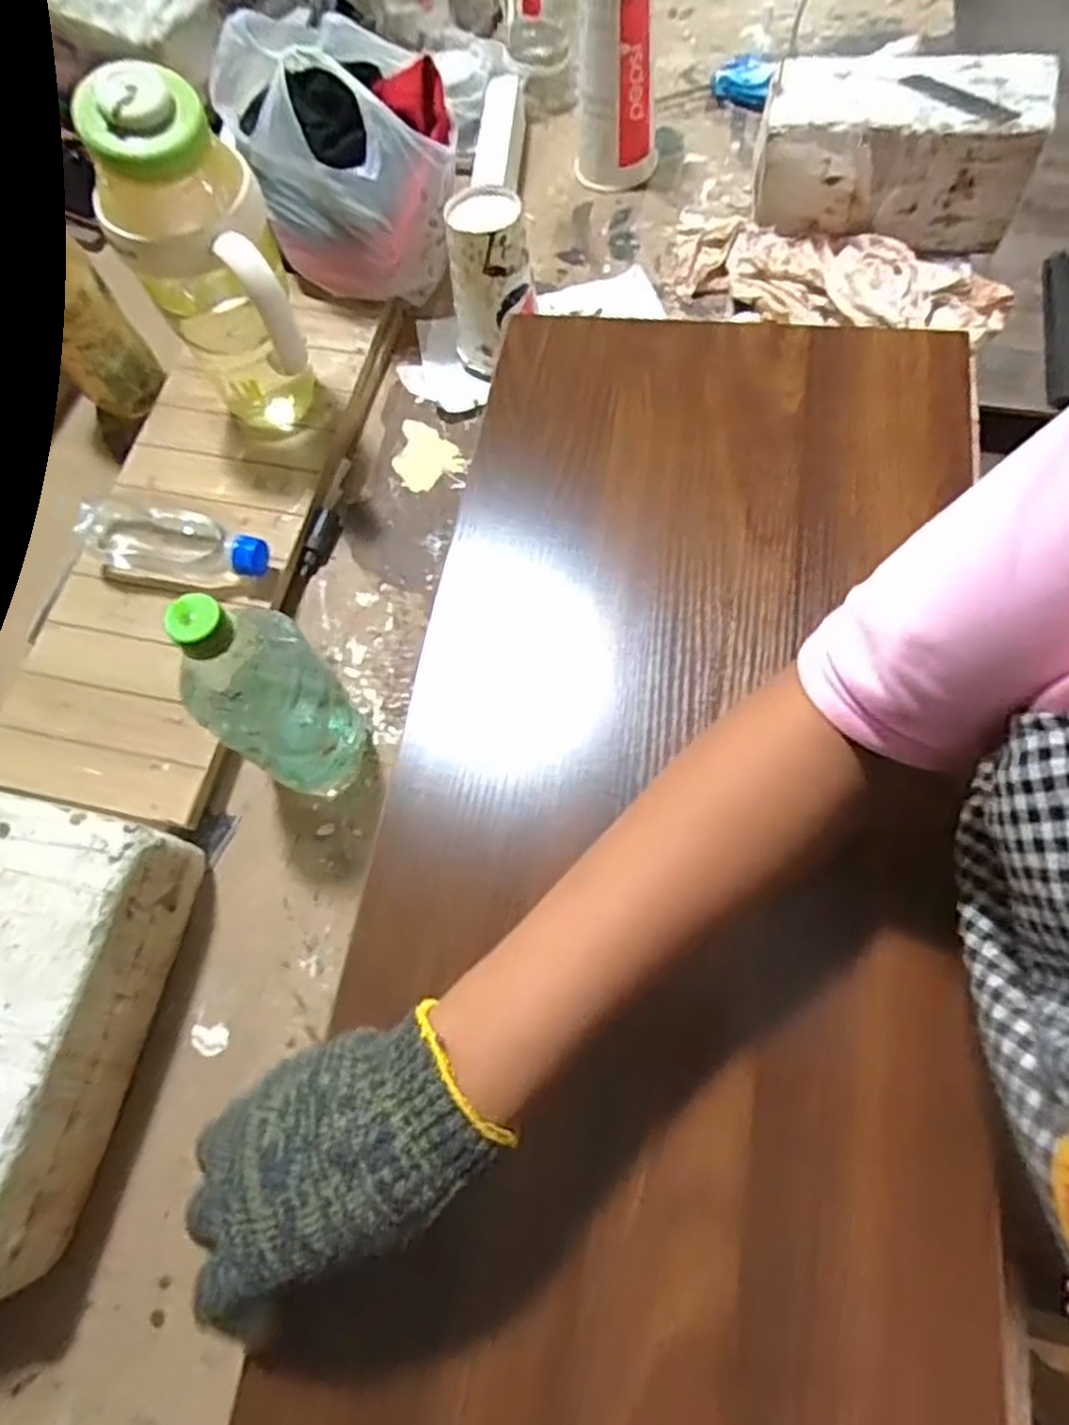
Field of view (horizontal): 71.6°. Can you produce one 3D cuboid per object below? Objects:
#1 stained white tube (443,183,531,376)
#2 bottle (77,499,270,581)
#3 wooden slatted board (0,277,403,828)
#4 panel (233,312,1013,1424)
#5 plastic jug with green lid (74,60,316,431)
[{"bbox_3d":[-0.041,-0.363,0.637,0.066,0.133,0.063,19,48,8],"label":"stained white tube"},{"bbox_3d":[-0.285,-0.131,0.590,0.156,0.039,0.052,12,71,6],"label":"bottle"},{"bbox_3d":[-0.274,-0.166,0.624,0.181,0.038,0.502,12,71,6],"label":"wooden slatted board"},{"bbox_3d":[0.077,0.040,0.418,0.318,0.026,0.675,7,69,9],"label":"panel"},{"bbox_3d":[-0.227,-0.303,0.543,0.094,0.235,0.120,-16,71,-4],"label":"plastic jug with green lid"}]

